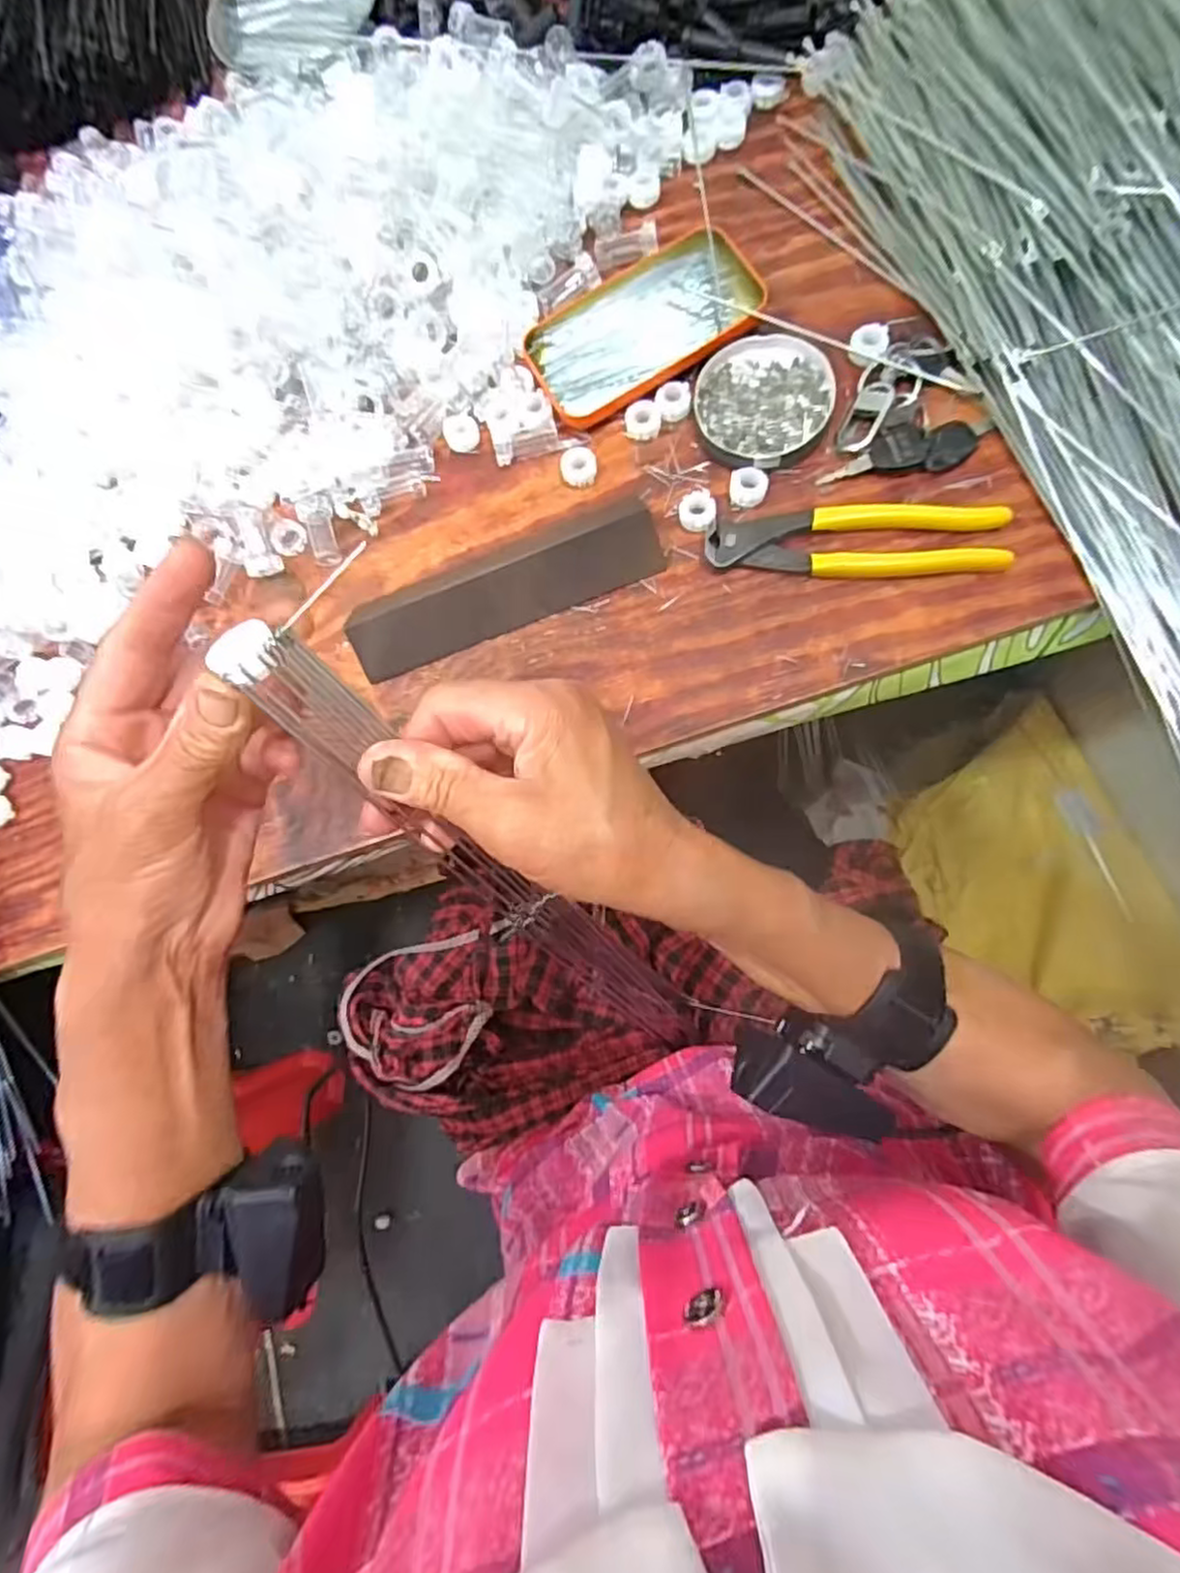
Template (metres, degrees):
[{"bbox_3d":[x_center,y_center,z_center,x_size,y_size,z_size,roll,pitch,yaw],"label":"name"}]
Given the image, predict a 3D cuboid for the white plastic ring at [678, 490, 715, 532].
[{"bbox_3d":[0.065,-0.165,0.423,0.022,0.006,0.023,-1,84,7],"label":"white plastic ring"}]

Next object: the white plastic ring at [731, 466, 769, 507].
[{"bbox_3d":[0.095,-0.179,0.419,0.022,0.008,0.022,-1,84,7],"label":"white plastic ring"}]

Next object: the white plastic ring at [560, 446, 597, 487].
[{"bbox_3d":[-0.007,-0.199,0.438,0.022,0.009,0.022,-1,84,7],"label":"white plastic ring"}]

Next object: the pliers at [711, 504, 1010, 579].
[{"bbox_3d":[0.152,-0.142,0.404,0.165,0.012,0.039,1,84,7],"label":"pliers"}]

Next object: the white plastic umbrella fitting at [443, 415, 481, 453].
[{"bbox_3d":[-0.084,-0.229,0.457,0.024,0.007,0.021,4,84,7],"label":"white plastic umbrella fitting"}]

